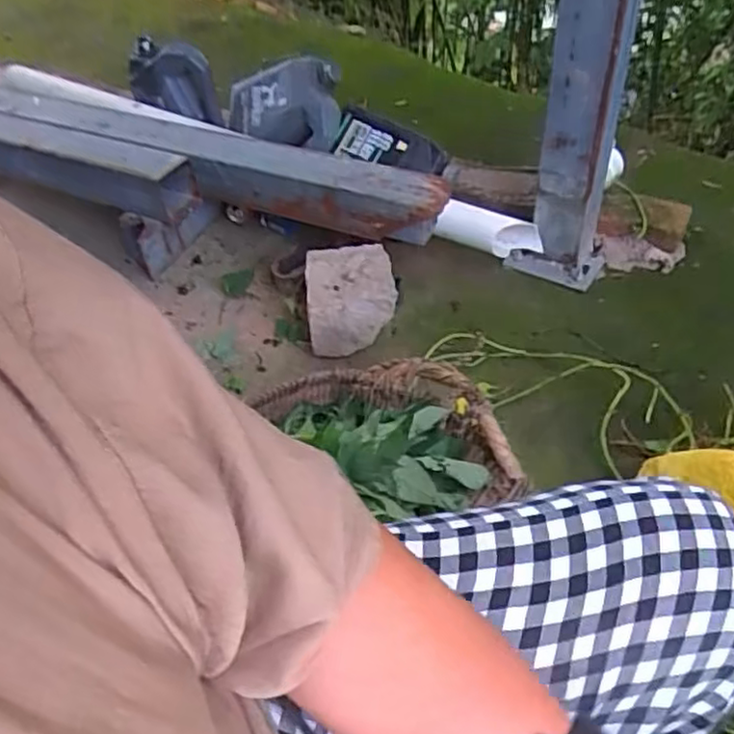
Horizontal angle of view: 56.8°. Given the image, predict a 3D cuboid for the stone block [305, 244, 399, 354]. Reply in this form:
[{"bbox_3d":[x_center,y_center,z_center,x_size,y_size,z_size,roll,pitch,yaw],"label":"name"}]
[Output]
[{"bbox_3d":[-0.034,-0.139,1.372,0.169,0.134,0.239,-7,46,-2],"label":"stone block"}]

